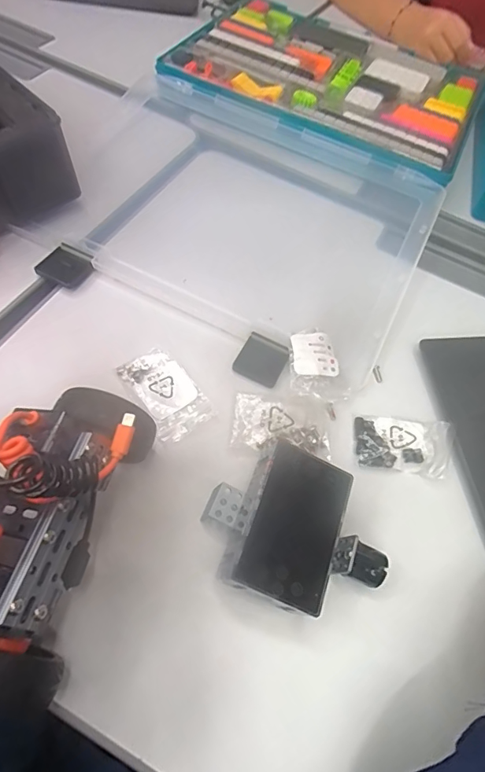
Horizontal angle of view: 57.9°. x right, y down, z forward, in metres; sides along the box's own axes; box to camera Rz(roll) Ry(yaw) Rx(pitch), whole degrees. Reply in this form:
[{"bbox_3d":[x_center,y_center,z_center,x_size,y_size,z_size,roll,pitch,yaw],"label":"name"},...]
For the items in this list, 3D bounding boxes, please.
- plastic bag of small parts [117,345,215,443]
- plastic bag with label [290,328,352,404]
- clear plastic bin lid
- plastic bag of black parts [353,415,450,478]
[{"bbox_3d":[-0.059,0.005,0.337,0.044,0.005,0.074,-29,68,-21],"label":"plastic bag of small parts"},{"bbox_3d":[0.061,-0.017,0.354,0.045,0.018,0.059,-5,61,-10],"label":"plastic bag with label"},{"bbox_3d":[-0.006,-0.168,0.420,0.357,0.032,0.267,26,61,8],"label":"clear plastic bin lid"},{"bbox_3d":[0.122,0.045,0.332,0.071,0.012,0.041,10,60,-1],"label":"plastic bag of black parts"}]

